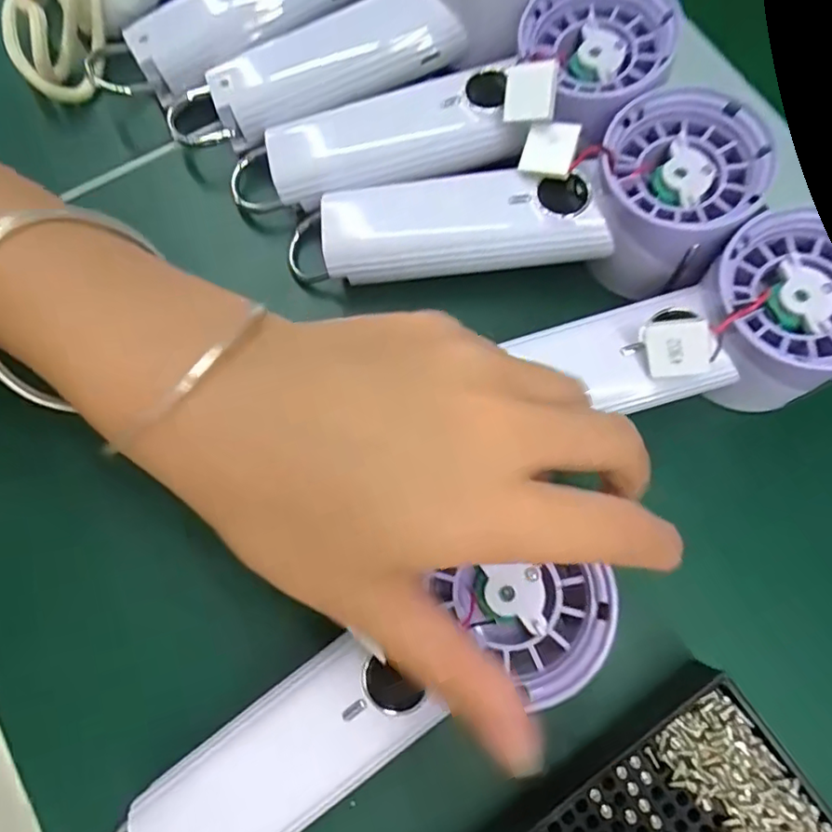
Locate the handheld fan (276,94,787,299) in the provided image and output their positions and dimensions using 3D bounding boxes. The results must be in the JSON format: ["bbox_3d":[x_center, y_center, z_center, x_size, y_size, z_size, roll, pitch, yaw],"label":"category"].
[{"bbox_3d":[0.041,-0.077,0.237,0.185,0.049,0.064,-8,74,-4],"label":"handheld fan"}]

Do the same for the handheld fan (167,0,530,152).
[{"bbox_3d":[-0.018,-0.166,0.259,0.184,0.033,0.059,-27,76,4],"label":"handheld fan"}]

